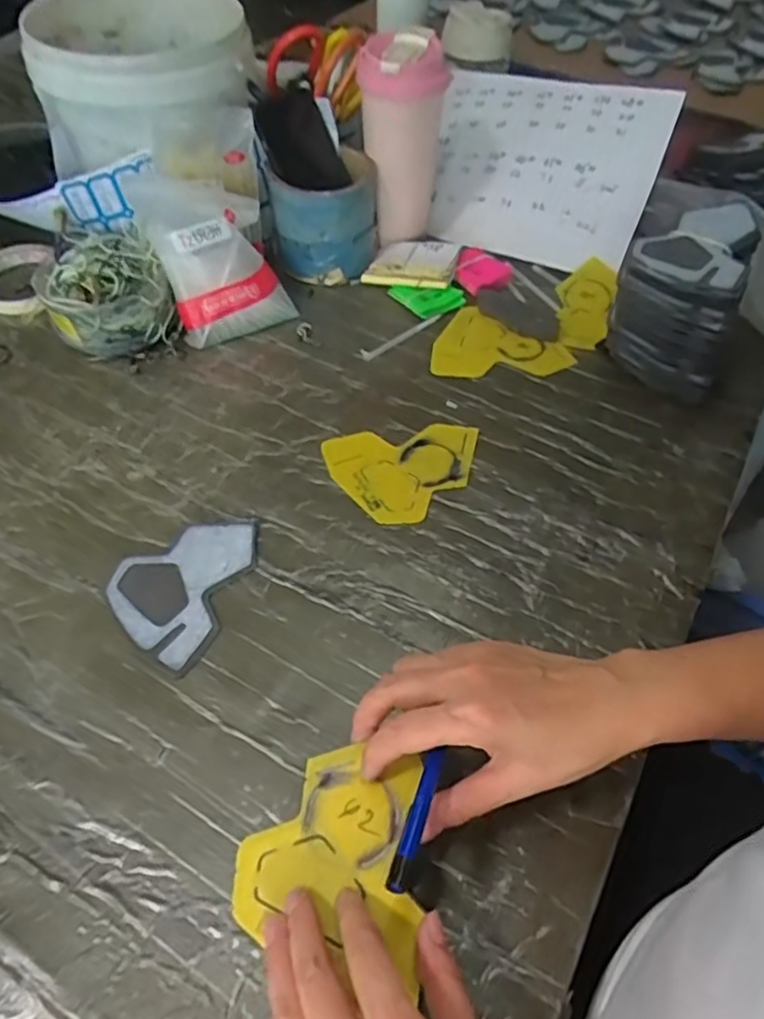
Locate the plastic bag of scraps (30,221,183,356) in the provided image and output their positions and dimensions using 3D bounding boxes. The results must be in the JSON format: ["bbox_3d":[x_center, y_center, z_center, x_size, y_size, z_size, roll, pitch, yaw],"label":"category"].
[{"bbox_3d":[-0.271,-0.211,0.654,0.107,0.081,0.126,-25,57,-19],"label":"plastic bag of scraps"}]

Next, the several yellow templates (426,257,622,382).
[{"bbox_3d":[0.150,-0.179,0.672,0.215,0.016,0.105,-20,64,-10],"label":"several yellow templates"}]

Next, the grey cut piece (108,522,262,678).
[{"bbox_3d":[-0.152,0.052,0.500,0.091,0.008,0.124,16,53,10],"label":"grey cut piece"}]

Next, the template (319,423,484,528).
[{"bbox_3d":[0.022,-0.031,0.566,0.128,0.005,0.098,-8,53,-8],"label":"template"}]

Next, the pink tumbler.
[{"bbox_3d":[0.019,-0.373,0.689,0.085,0.181,0.069,1,52,-1],"label":"pink tumbler"}]

